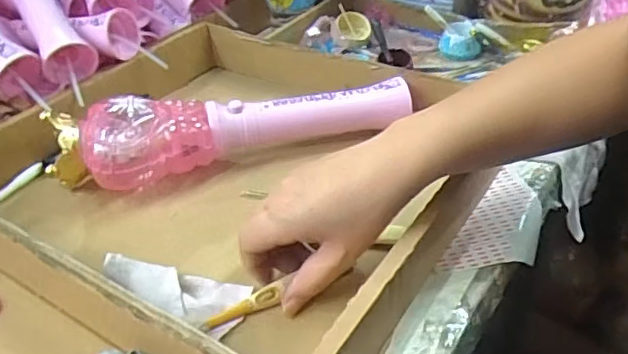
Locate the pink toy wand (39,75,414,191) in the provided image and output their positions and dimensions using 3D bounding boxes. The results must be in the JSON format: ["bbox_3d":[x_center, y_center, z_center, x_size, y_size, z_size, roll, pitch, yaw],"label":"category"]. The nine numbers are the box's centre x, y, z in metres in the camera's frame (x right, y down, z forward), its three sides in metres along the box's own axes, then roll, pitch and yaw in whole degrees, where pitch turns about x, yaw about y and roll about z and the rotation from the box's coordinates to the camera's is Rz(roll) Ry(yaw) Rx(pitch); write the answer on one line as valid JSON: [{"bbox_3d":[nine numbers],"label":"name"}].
[{"bbox_3d":[-0.065,-0.046,0.508,0.300,0.069,0.056,-14,39,-15],"label":"pink toy wand"}]

